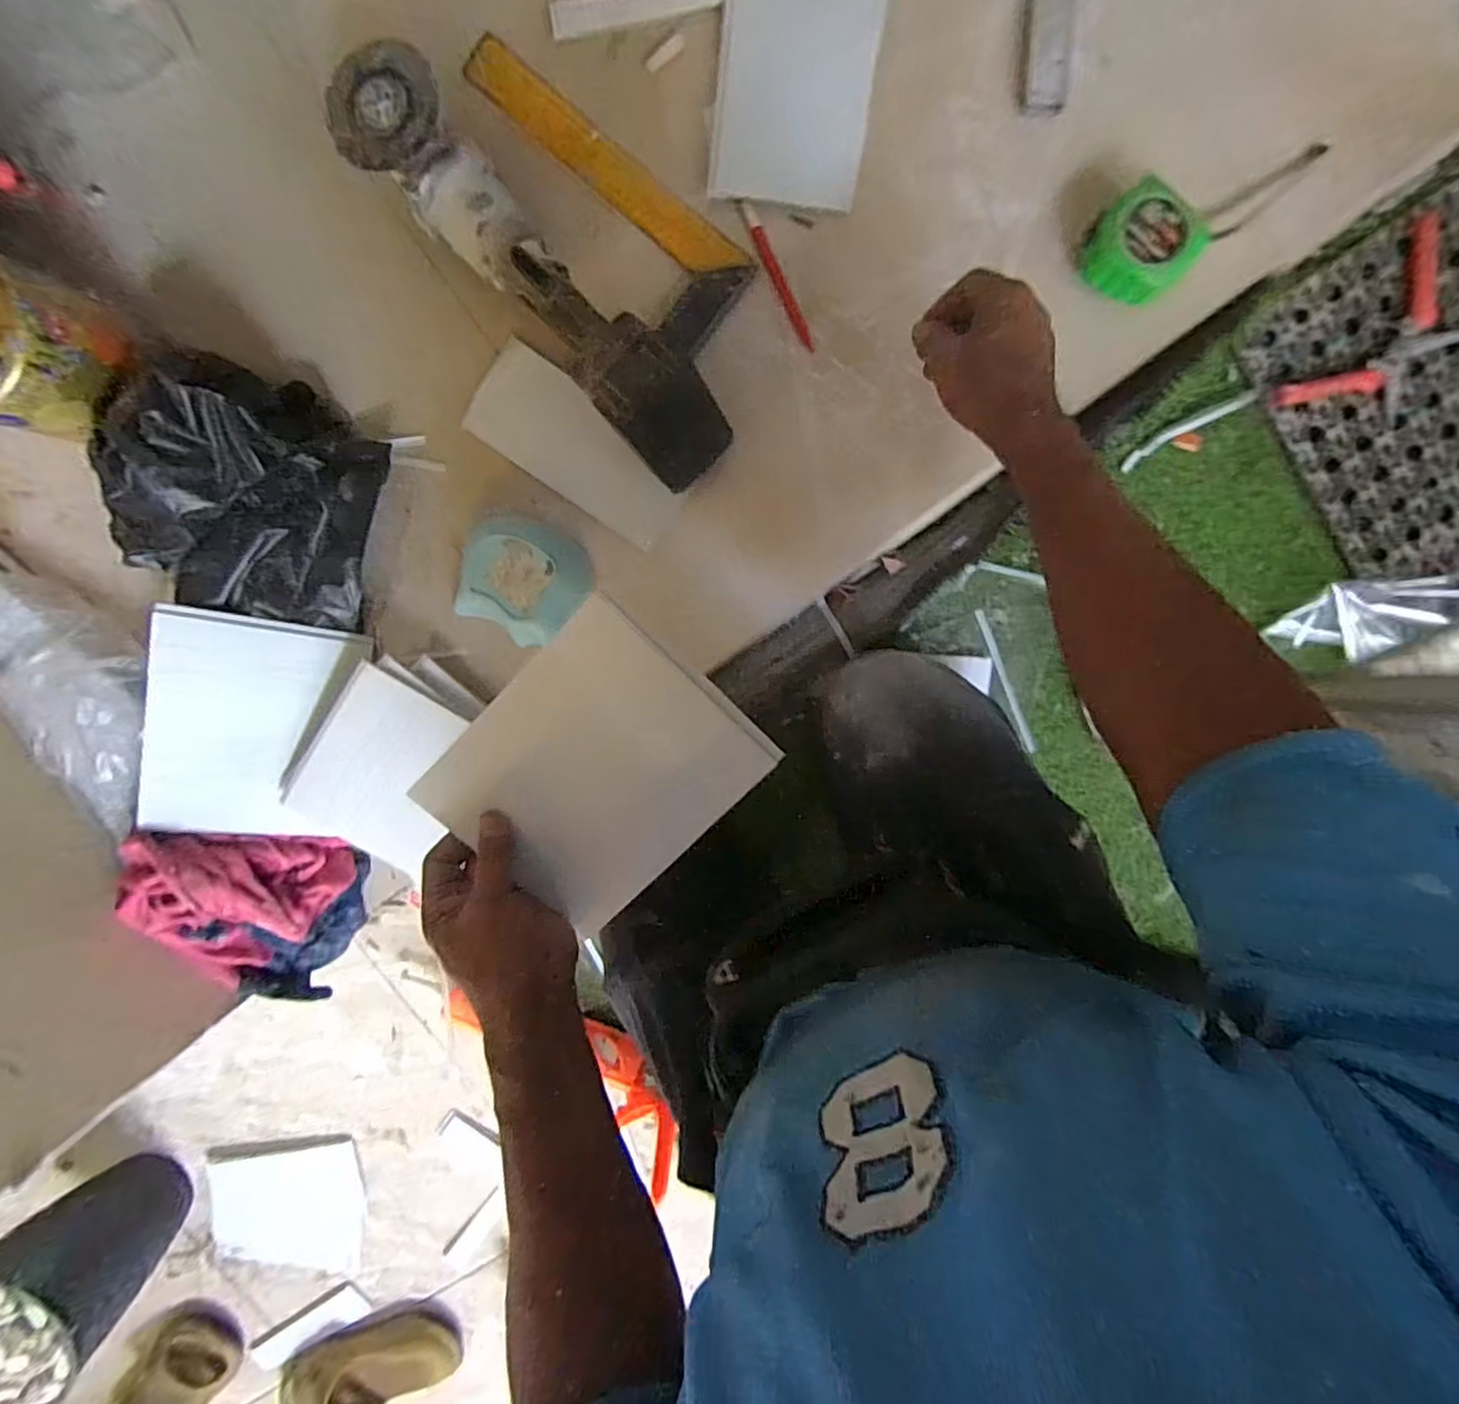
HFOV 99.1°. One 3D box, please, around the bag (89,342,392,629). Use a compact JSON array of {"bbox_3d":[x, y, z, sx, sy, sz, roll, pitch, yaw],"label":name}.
[{"bbox_3d":[-0.424,-0.178,0.544,0.182,0.093,0.203,17,99,0],"label":"bag"}]

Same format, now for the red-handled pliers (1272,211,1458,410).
[{"bbox_3d":[0.633,-0.346,0.595,0.105,0.012,0.198,36,99,-3],"label":"red-handled pliers"}]

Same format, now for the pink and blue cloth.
[{"bbox_3d":[-0.450,0.202,0.610,0.139,0.119,0.216,-24,97,6],"label":"pink and blue cloth"}]

